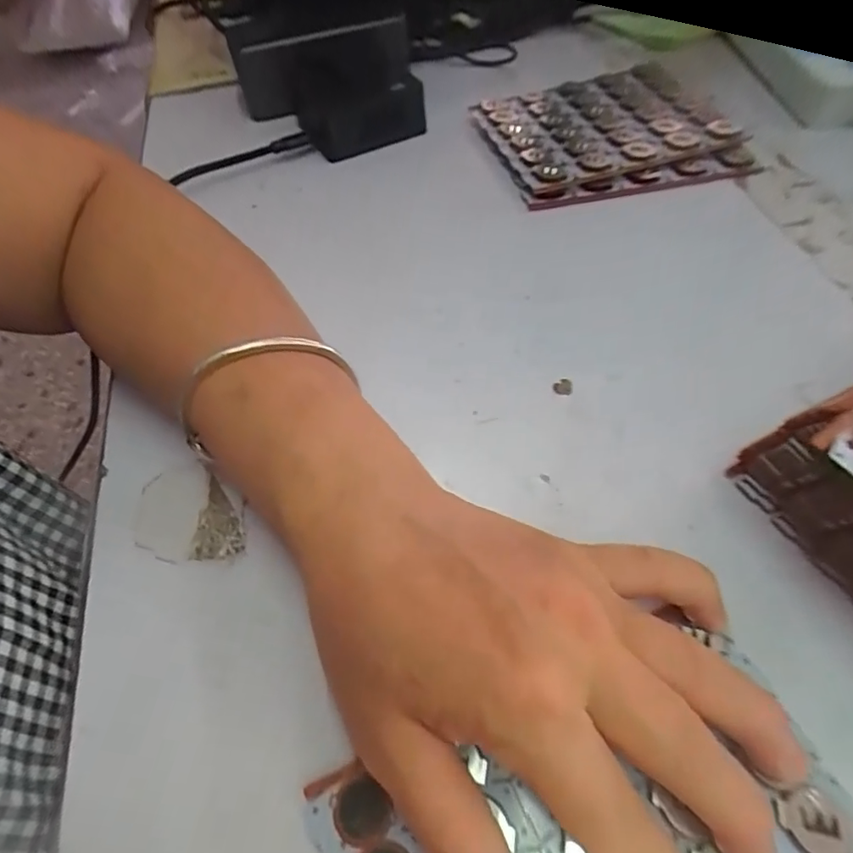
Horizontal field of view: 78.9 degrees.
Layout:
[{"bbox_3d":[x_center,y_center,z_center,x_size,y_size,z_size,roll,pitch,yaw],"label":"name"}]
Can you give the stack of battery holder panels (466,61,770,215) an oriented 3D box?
[{"bbox_3d":[0.119,-0.201,0.348,0.149,0.012,0.131,-13,57,-3],"label":"stack of battery holder panels"}]

